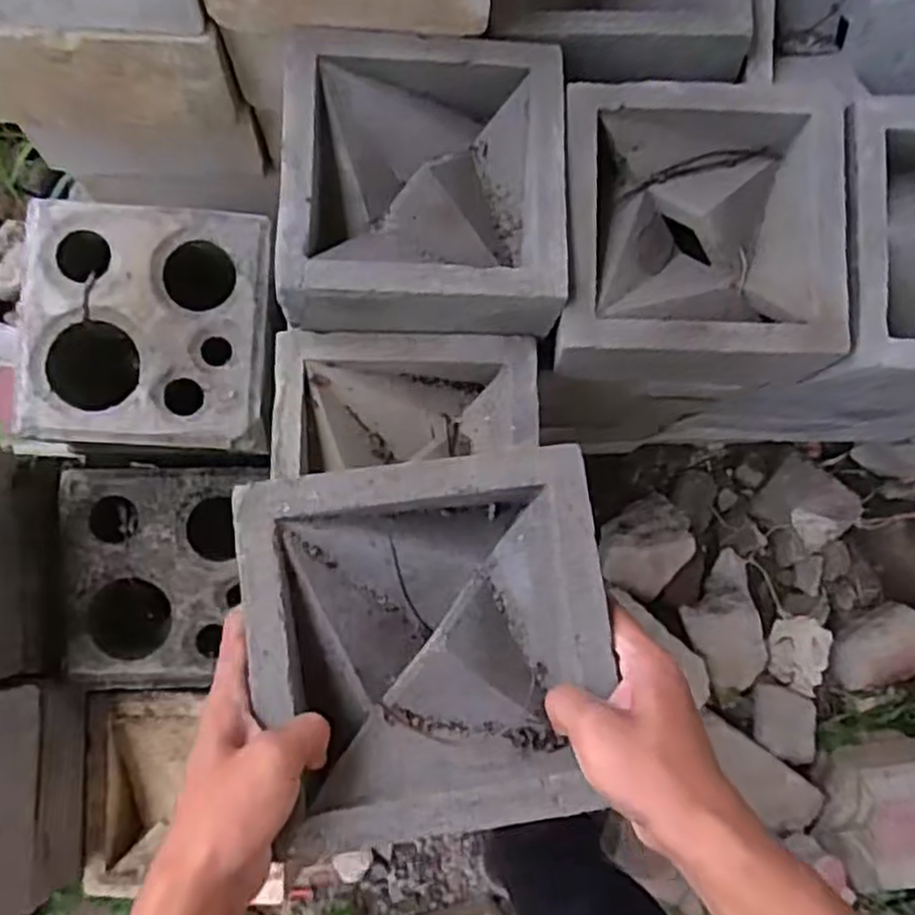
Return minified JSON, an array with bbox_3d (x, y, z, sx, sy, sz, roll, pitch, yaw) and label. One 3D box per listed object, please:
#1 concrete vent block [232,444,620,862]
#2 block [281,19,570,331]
[{"bbox_3d":[-0.015,0.103,0.447,0.193,0.068,0.196,-7,84,-5],"label":"concrete vent block"},{"bbox_3d":[-0.025,-0.205,0.564,0.201,0.069,0.218,-1,83,-3],"label":"block"}]

